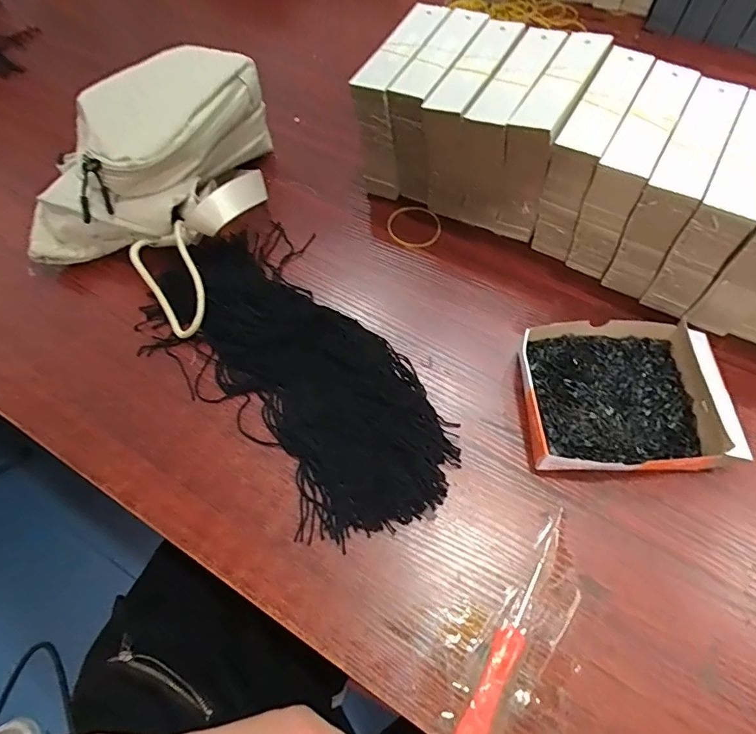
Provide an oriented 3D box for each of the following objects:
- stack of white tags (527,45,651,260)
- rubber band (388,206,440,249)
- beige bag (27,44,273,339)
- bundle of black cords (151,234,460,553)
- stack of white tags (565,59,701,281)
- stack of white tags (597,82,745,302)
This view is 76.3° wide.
[{"bbox_3d":[0.168,-0.166,0.391,0.033,0.111,0.119,26,65,18],"label":"stack of white tags"},{"bbox_3d":[0.033,-0.130,0.442,0.047,0.004,0.052,-17,61,-6],"label":"rubber band"},{"bbox_3d":[-0.197,-0.171,0.425,0.185,0.088,0.230,16,63,13],"label":"beige bag"},{"bbox_3d":[-0.062,-0.007,0.374,0.124,0.021,0.292,-32,63,-14],"label":"bundle of black cords"},{"bbox_3d":[0.195,-0.149,0.378,0.036,0.105,0.121,27,66,18],"label":"stack of white tags"},{"bbox_3d":[0.221,-0.134,0.364,0.034,0.095,0.123,26,65,17],"label":"stack of white tags"}]

